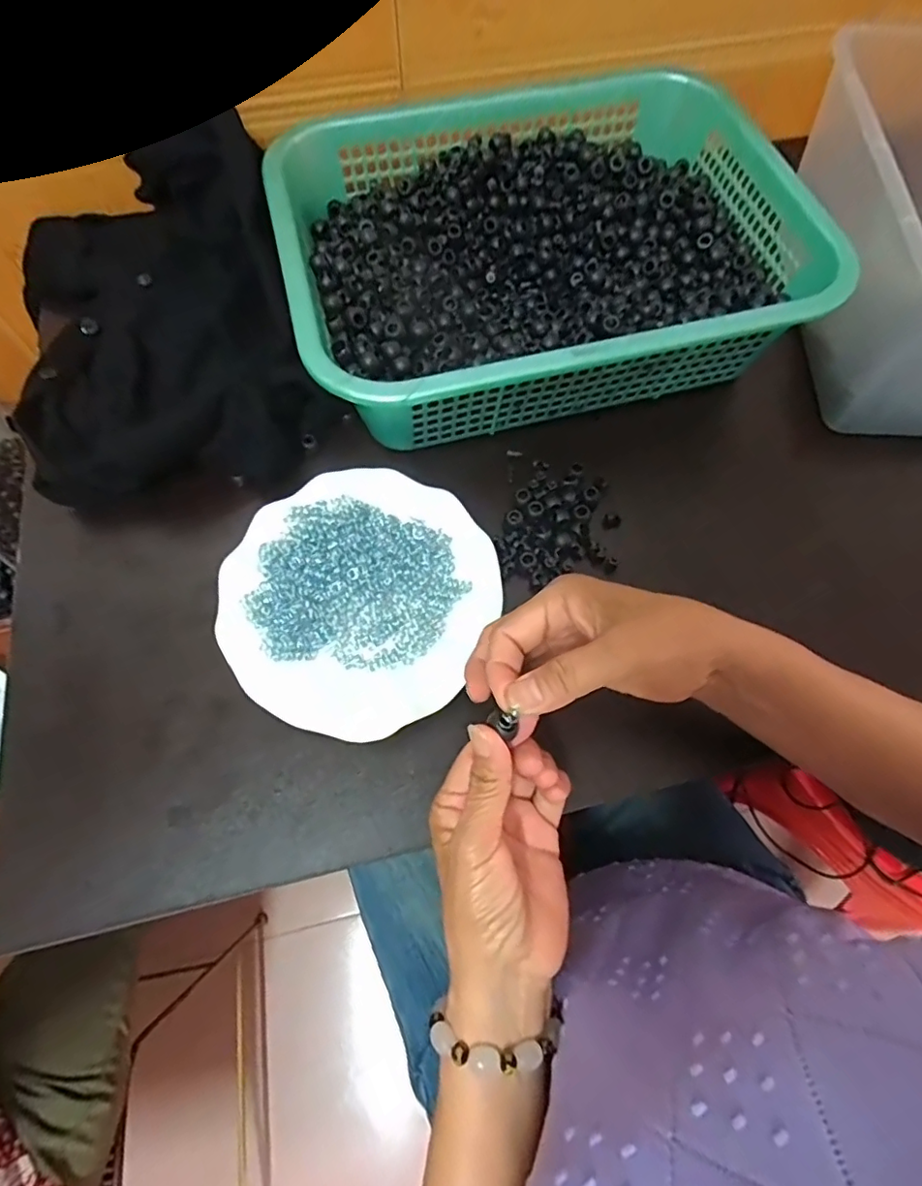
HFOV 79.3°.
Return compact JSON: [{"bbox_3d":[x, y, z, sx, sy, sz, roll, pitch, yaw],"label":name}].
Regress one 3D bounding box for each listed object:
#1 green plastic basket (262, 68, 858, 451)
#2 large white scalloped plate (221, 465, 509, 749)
[{"bbox_3d":[0.058,-0.274,0.450,0.387,0.081,0.292,-15,69,-7],"label":"green plastic basket"},{"bbox_3d":[-0.070,0.003,0.384,0.171,0.025,0.179,0,68,-1],"label":"large white scalloped plate"}]

